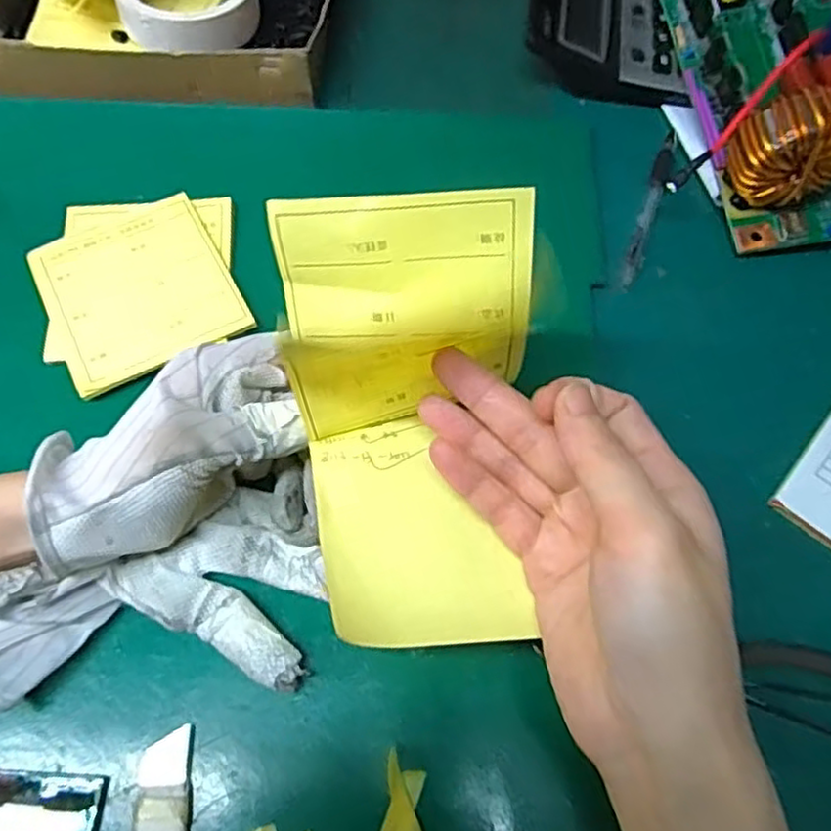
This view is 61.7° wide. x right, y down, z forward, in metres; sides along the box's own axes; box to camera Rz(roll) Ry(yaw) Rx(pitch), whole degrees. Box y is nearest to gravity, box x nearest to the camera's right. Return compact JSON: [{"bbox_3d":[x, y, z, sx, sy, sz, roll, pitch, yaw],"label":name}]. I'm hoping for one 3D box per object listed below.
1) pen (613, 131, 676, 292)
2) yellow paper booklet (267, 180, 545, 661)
[{"bbox_3d":[0.140,-0.124,0.418,0.011,0.006,0.125,19,65,8],"label":"pen"},{"bbox_3d":[-0.001,0.001,0.268,0.093,0.059,0.158,-4,93,-3],"label":"yellow paper booklet"}]

